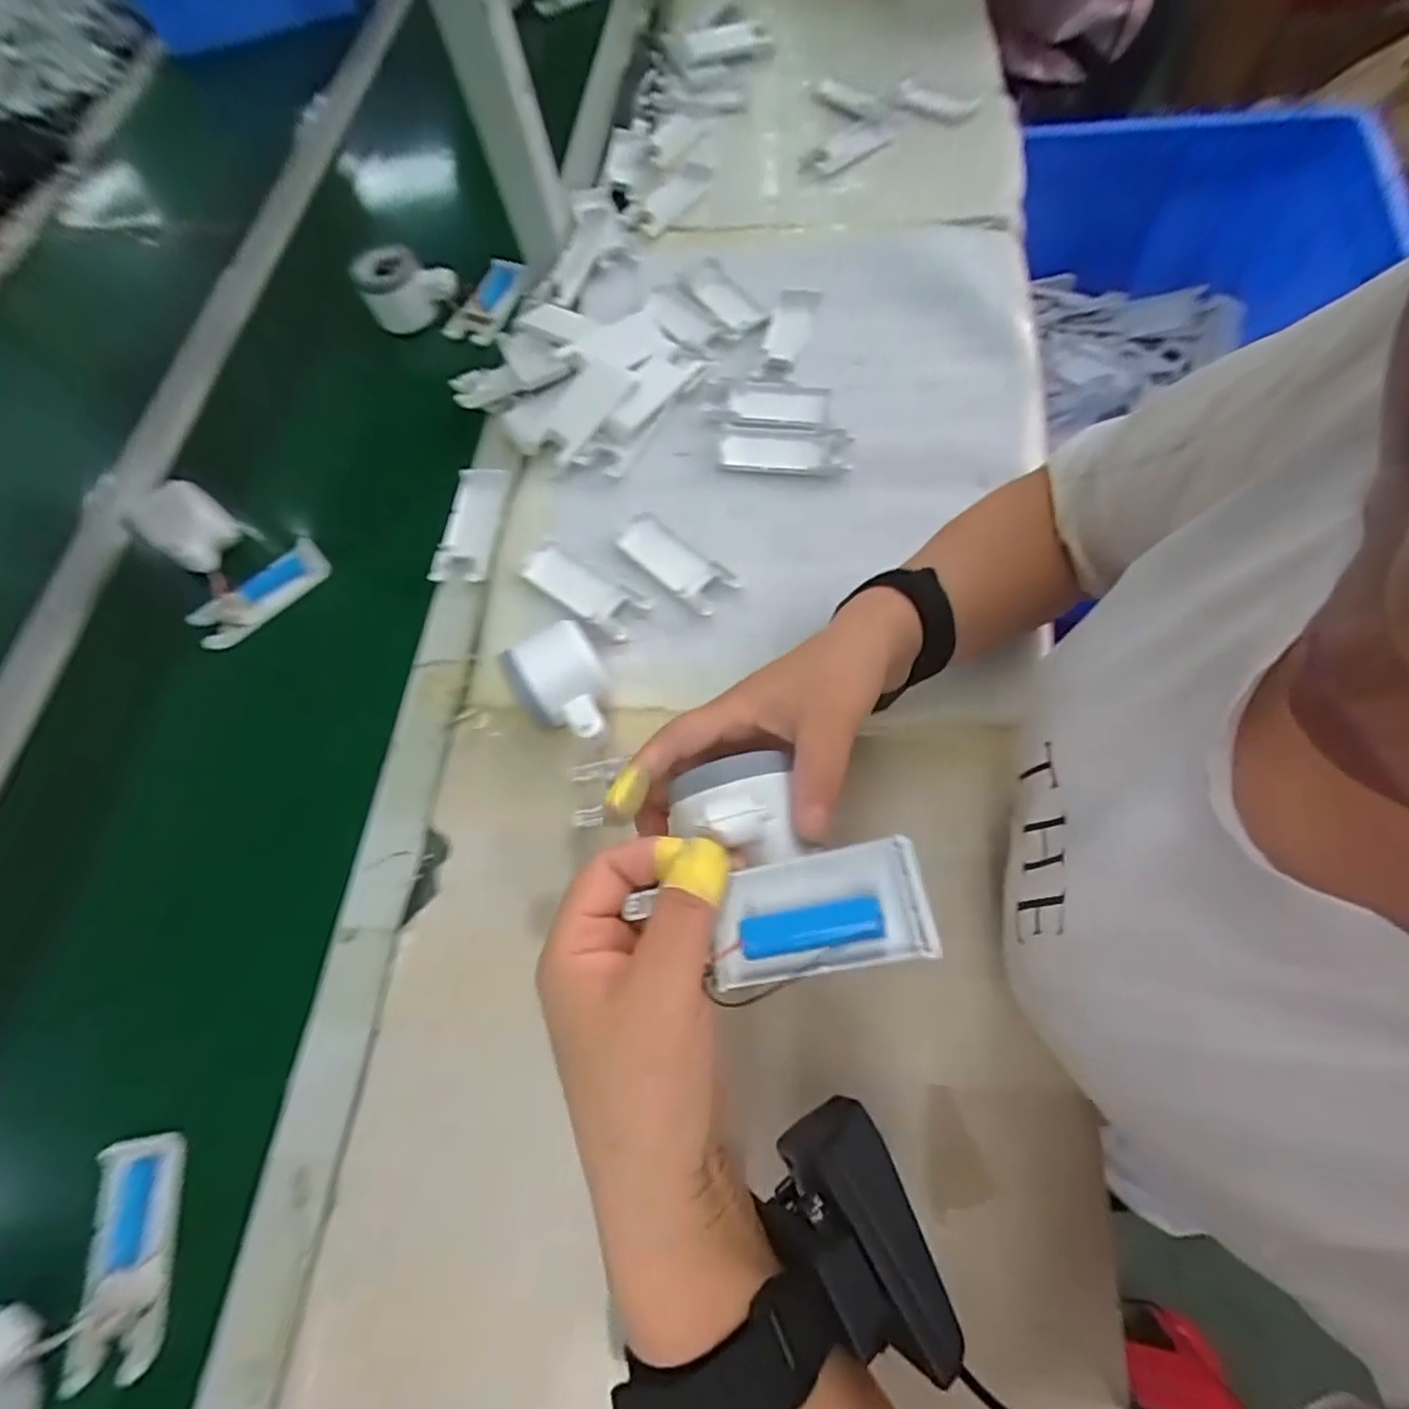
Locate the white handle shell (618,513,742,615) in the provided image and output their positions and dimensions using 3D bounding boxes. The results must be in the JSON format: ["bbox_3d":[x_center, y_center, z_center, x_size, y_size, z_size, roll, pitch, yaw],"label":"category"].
[{"bbox_3d":[-0.022,-0.109,0.488,0.101,0.011,0.037,40,78,20],"label":"white handle shell"}]

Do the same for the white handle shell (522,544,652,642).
[{"bbox_3d":[-0.091,-0.088,0.485,0.100,0.013,0.036,31,75,18],"label":"white handle shell"}]

